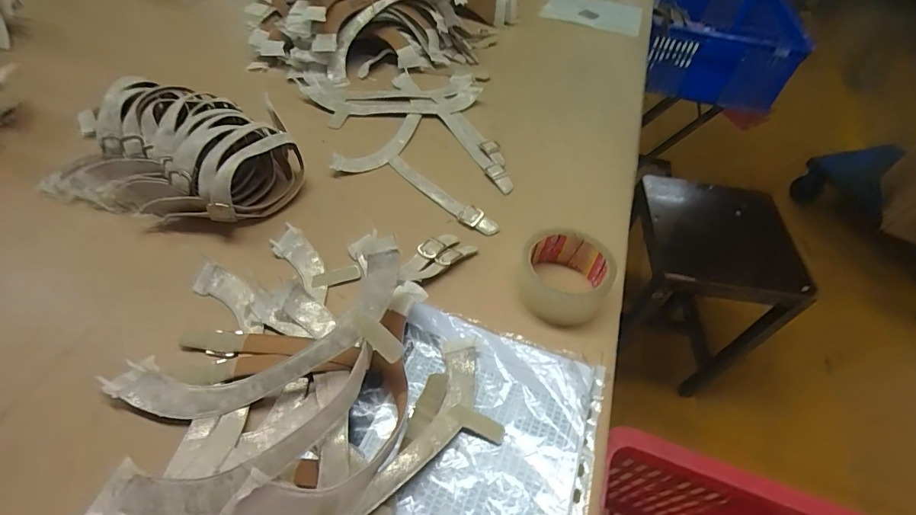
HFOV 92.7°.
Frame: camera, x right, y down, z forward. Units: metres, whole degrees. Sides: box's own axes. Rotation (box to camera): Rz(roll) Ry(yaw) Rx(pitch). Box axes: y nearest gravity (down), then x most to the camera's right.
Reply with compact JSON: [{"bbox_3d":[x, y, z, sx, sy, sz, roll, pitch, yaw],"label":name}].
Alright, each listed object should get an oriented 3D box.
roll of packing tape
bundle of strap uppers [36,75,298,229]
[{"bbox_3d":[0.110,0.019,0.451,0.087,0.049,0.092,3,51,-3],"label":"roll of packing tape"},{"bbox_3d":[-0.332,-0.119,0.495,0.285,0.084,0.153,7,51,0],"label":"bundle of strap uppers"}]

